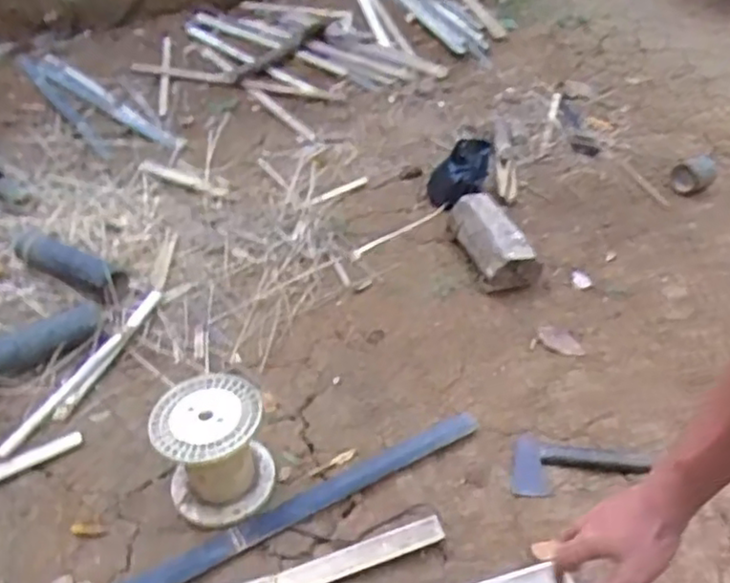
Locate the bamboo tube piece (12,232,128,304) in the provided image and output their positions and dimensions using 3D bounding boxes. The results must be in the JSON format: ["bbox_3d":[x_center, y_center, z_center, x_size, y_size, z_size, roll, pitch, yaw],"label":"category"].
[{"bbox_3d":[-0.761,-0.074,1.745,0.347,0.105,0.090,16,46,24],"label":"bamboo tube piece"}]

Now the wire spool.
[{"bbox_3d":[-0.280,0.290,1.267,0.191,0.217,0.200,-4,41,3],"label":"wire spool"}]

